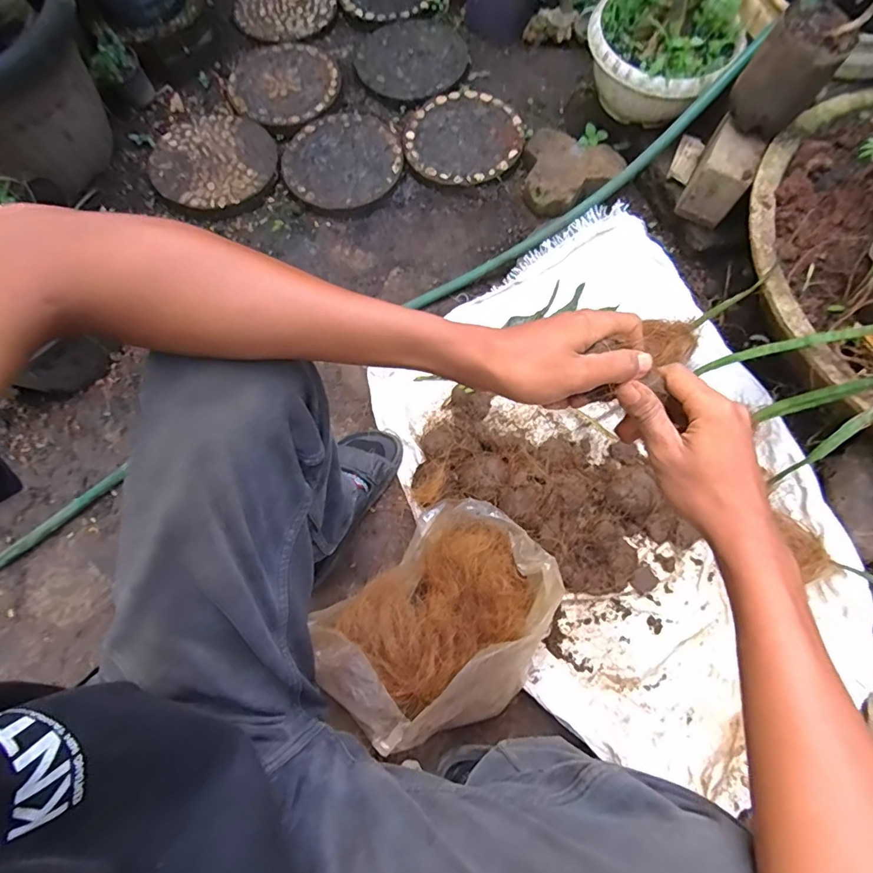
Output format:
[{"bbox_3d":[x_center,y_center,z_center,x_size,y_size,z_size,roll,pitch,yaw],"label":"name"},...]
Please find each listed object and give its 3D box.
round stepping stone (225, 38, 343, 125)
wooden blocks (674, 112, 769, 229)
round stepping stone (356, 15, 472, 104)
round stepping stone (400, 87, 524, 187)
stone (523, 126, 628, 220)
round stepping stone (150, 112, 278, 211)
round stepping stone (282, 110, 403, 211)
[{"bbox_3d":[-0.336,-0.781,1.031,0.235,0.022,0.248,0,71,1],"label":"round stepping stone"},{"bbox_3d":[0.483,-0.444,0.804,0.084,0.099,0.112,28,74,10],"label":"wooden blocks"},{"bbox_3d":[-0.061,-0.851,1.058,0.243,0.039,0.230,0,71,1],"label":"round stepping stone"},{"bbox_3d":[0.057,-0.627,0.991,0.241,0.029,0.240,0,71,1],"label":"round stepping stone"},{"bbox_3d":[0.258,-0.515,0.929,0.186,0.060,0.170,0,71,1],"label":"stone"},{"bbox_3d":[-0.463,-0.575,0.975,0.226,0.058,0.241,0,71,1],"label":"round stepping stone"},{"bbox_3d":[-0.198,-0.581,0.981,0.238,0.022,0.246,0,71,1],"label":"round stepping stone"}]

